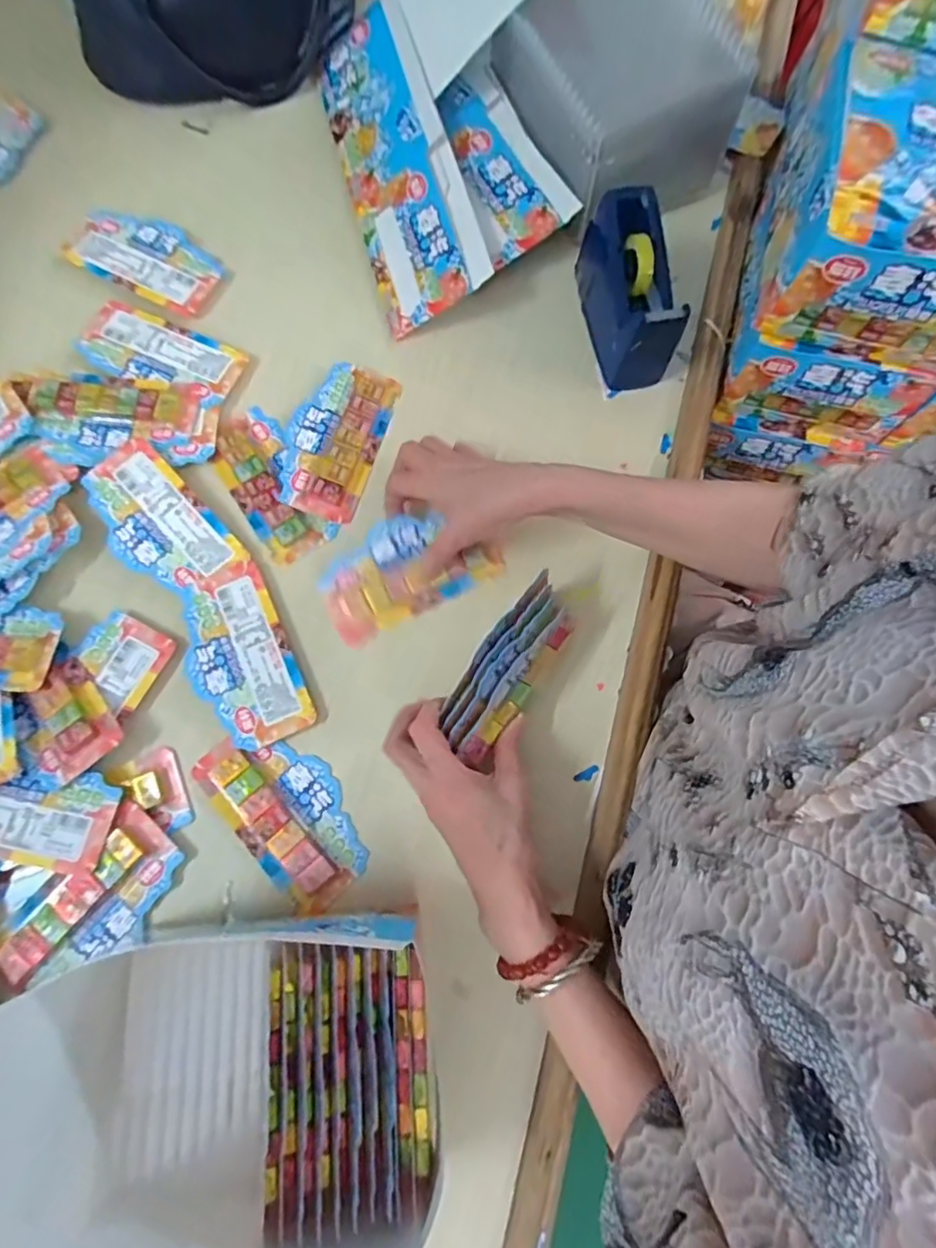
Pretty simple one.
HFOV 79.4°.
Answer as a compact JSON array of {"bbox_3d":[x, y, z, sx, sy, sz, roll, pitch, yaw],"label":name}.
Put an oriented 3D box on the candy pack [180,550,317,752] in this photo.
[{"bbox_3d":[-0.182,0.025,0.449,0.078,0.008,0.146,-23,78,-7],"label":"candy pack"}]

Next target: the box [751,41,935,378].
[{"bbox_3d":[0.327,-0.315,0.427,0.155,0.095,0.187,15,76,2],"label":"box"}]

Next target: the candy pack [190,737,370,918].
[{"bbox_3d":[-0.136,0.138,0.423,0.077,0.007,0.142,-42,81,-10],"label":"candy pack"}]

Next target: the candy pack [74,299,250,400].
[{"bbox_3d":[-0.274,-0.242,0.508,0.147,0.009,0.065,21,77,3],"label":"candy pack"}]

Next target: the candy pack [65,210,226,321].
[{"bbox_3d":[-0.301,-0.344,0.529,0.139,0.005,0.077,26,77,5],"label":"candy pack"}]

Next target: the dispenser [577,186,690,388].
[{"bbox_3d":[0.135,-0.293,0.481,0.048,0.083,0.146,-13,77,-5],"label":"dispenser"}]

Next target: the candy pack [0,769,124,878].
[{"bbox_3d":[-0.326,0.134,0.405,0.139,0.012,0.064,13,76,2],"label":"candy pack"}]

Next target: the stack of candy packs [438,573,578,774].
[{"bbox_3d":[0.030,0.031,0.405,0.047,0.036,0.134,32,79,6],"label":"stack of candy packs"}]

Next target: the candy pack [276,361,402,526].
[{"bbox_3d":[-0.117,-0.164,0.493,0.076,0.012,0.142,17,76,3],"label":"candy pack"}]

